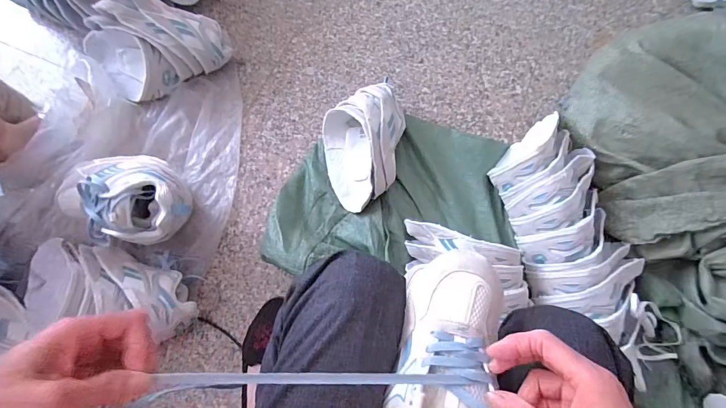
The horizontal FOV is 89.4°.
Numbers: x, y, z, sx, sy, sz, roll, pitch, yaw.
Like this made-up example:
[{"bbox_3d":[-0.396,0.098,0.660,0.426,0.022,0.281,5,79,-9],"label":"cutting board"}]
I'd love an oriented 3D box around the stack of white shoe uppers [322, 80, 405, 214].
[{"bbox_3d":[0.007,-0.120,0.780,0.176,0.134,0.243,-10,72,-3],"label":"stack of white shoe uppers"}]

